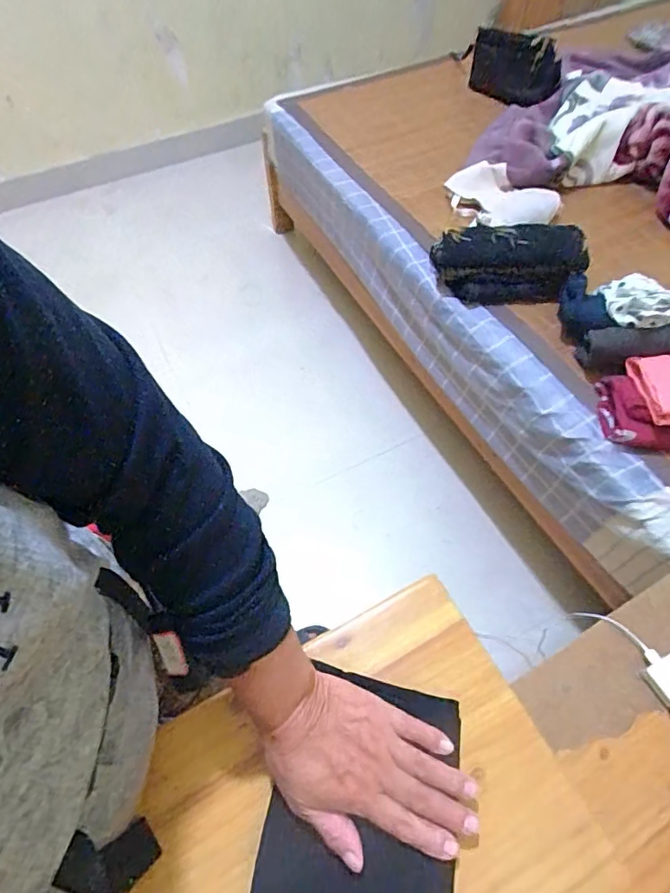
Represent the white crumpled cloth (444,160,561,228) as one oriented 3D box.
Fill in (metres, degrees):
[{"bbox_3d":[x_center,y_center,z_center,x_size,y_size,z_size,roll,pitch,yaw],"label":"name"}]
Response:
[{"bbox_3d":[0.406,-0.615,1.309,0.188,0.059,0.267,-37,64,-20],"label":"white crumpled cloth"}]

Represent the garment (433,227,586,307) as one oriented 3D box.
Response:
[{"bbox_3d":[0.376,-0.403,1.139,0.298,0.111,0.167,-3,58,0],"label":"garment"}]

